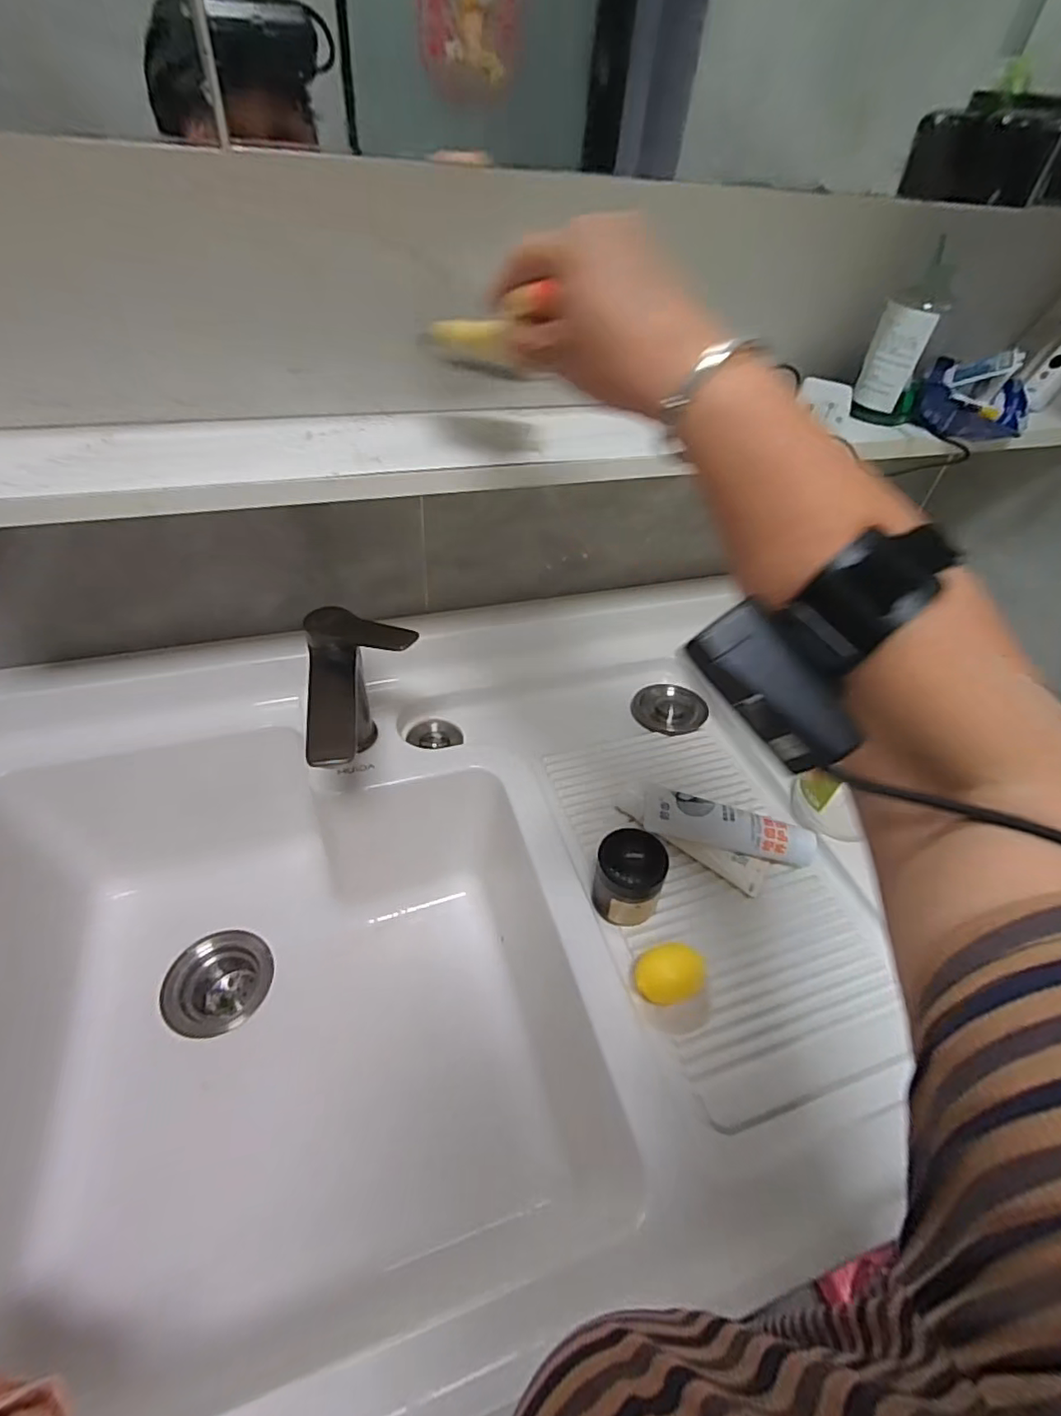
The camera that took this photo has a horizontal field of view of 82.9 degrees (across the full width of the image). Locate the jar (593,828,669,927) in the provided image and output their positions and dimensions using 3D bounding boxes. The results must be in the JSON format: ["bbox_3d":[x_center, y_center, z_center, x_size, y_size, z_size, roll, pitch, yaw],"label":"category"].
[{"bbox_3d":[0.083,0.143,0.513,0.060,0.071,0.054,10,46,3],"label":"jar"}]

